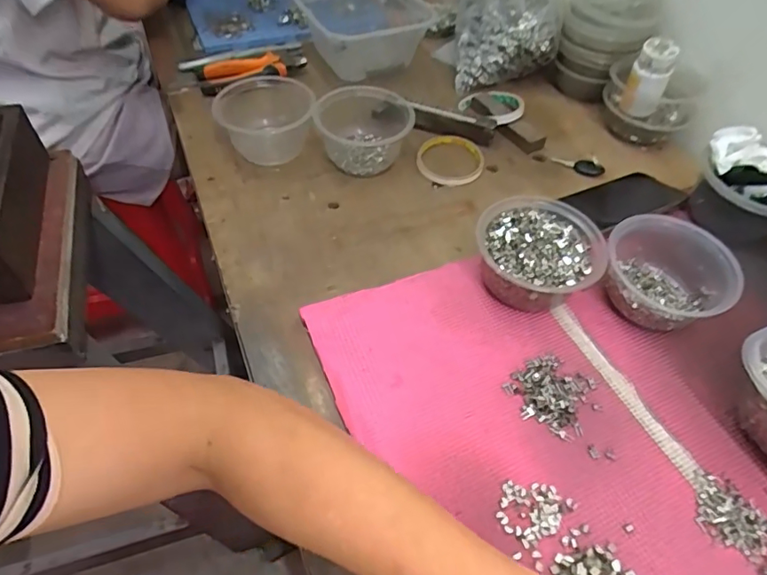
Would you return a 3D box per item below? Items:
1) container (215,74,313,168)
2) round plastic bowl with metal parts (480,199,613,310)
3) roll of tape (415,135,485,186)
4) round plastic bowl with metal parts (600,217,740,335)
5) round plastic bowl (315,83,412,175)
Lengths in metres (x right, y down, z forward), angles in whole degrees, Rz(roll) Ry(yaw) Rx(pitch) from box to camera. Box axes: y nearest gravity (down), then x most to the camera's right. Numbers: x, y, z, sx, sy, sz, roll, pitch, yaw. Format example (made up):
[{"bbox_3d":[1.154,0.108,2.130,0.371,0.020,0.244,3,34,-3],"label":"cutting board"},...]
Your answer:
[{"bbox_3d":[-0.144,-0.205,0.624,0.110,0.067,0.109,0,51,-1],"label":"container"},{"bbox_3d":[0.148,-0.030,0.491,0.111,0.064,0.112,0,51,-1],"label":"round plastic bowl with metal parts"},{"bbox_3d":[0.083,-0.160,0.637,0.083,0.008,0.088,0,51,-1],"label":"roll of tape"},{"bbox_3d":[0.258,-0.007,0.474,0.108,0.069,0.091,25,55,18],"label":"round plastic bowl with metal parts"},{"bbox_3d":[-0.024,-0.200,0.625,0.111,0.064,0.121,0,51,-1],"label":"round plastic bowl"}]

